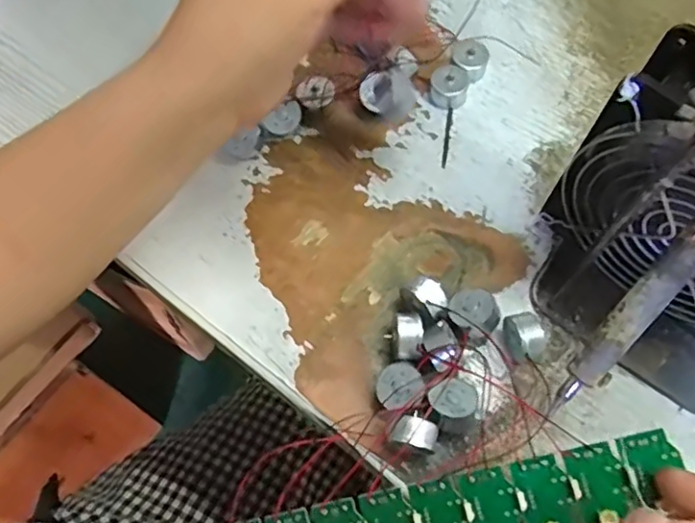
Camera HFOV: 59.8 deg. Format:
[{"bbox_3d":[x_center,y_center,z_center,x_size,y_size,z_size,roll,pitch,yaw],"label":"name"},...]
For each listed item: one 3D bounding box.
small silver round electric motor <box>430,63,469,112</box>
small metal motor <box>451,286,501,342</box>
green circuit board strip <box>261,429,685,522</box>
[{"bbox_3d":[0.063,-0.107,0.372,0.022,0.014,0.023,0,67,0],"label":"small silver round electric motor"},{"bbox_3d":[0.065,0.027,0.312,0.025,0.018,0.026,0,67,0],"label":"small metal motor"},{"bbox_3d":[0.038,0.109,0.256,0.192,0.006,0.030,-17,67,9],"label":"green circuit board strip"}]

